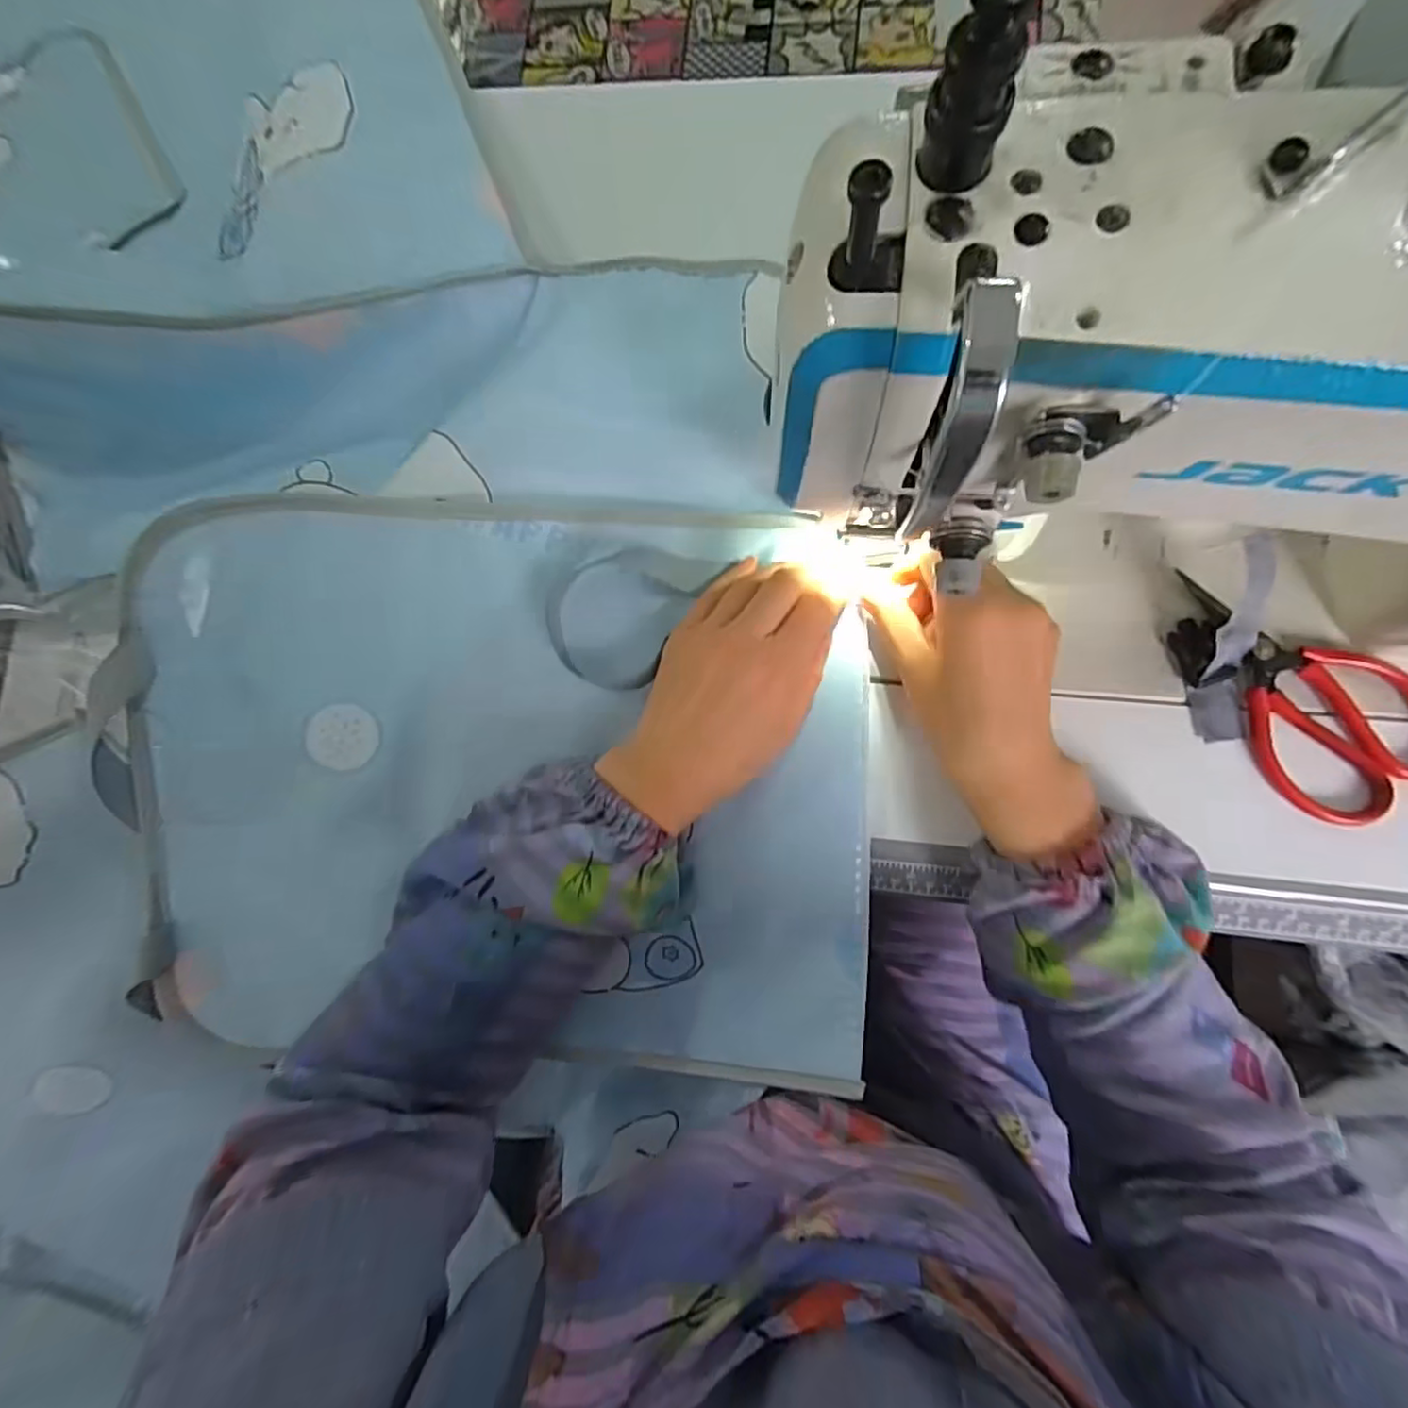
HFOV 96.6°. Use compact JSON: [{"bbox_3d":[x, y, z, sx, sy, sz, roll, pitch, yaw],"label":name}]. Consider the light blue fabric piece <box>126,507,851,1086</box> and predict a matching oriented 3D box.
[{"bbox_3d":[-0.108,0.045,0.358,0.407,0.105,0.330,3,84,7],"label":"light blue fabric piece"}]

